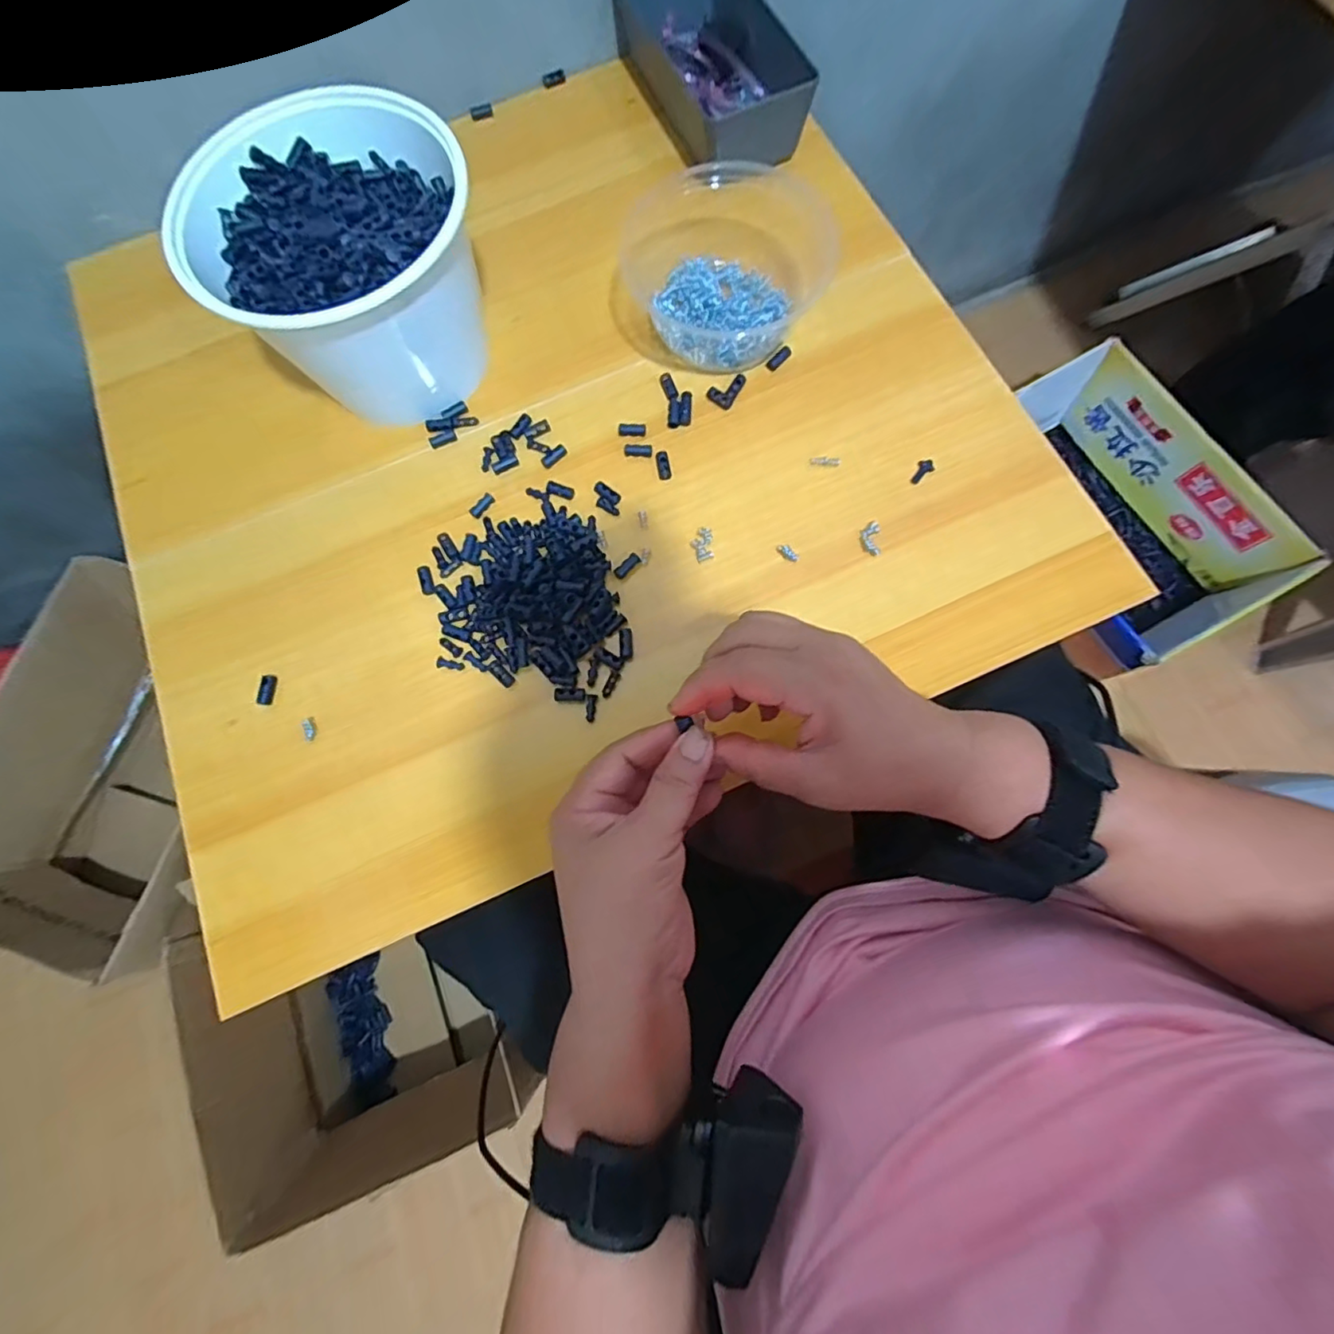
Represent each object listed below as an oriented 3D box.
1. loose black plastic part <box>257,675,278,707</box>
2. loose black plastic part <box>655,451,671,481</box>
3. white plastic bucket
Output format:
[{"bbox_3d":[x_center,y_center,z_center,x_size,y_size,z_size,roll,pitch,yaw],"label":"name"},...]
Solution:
[{"bbox_3d":[-0.252,0.015,0.369,0.008,0.006,0.019,5,76,3],"label":"loose black plastic part"},{"bbox_3d":[-0.002,-0.137,0.397,0.009,0.004,0.020,-10,75,-1],"label":"loose black plastic part"},{"bbox_3d":[-0.192,-0.251,0.378,0.157,0.111,0.145,0,75,2],"label":"white plastic bucket"}]

